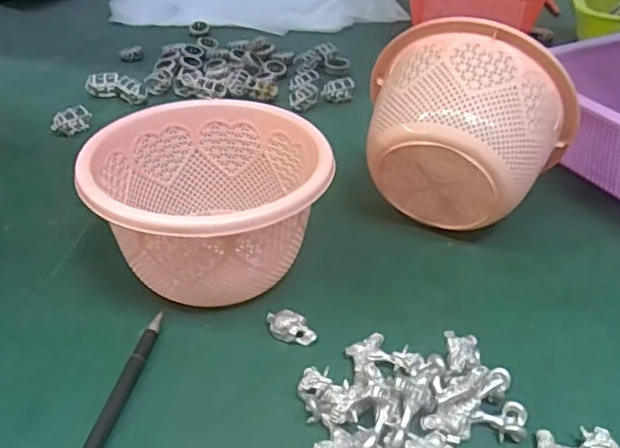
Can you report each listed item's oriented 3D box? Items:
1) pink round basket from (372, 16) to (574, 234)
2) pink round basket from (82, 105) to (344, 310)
[{"bbox_3d":[0.104,-0.061,0.426,0.140,0.134,0.083,14,39,17],"label":"pink round basket"},{"bbox_3d":[-0.063,-0.013,0.403,0.143,0.084,0.134,0,37,0],"label":"pink round basket"}]

